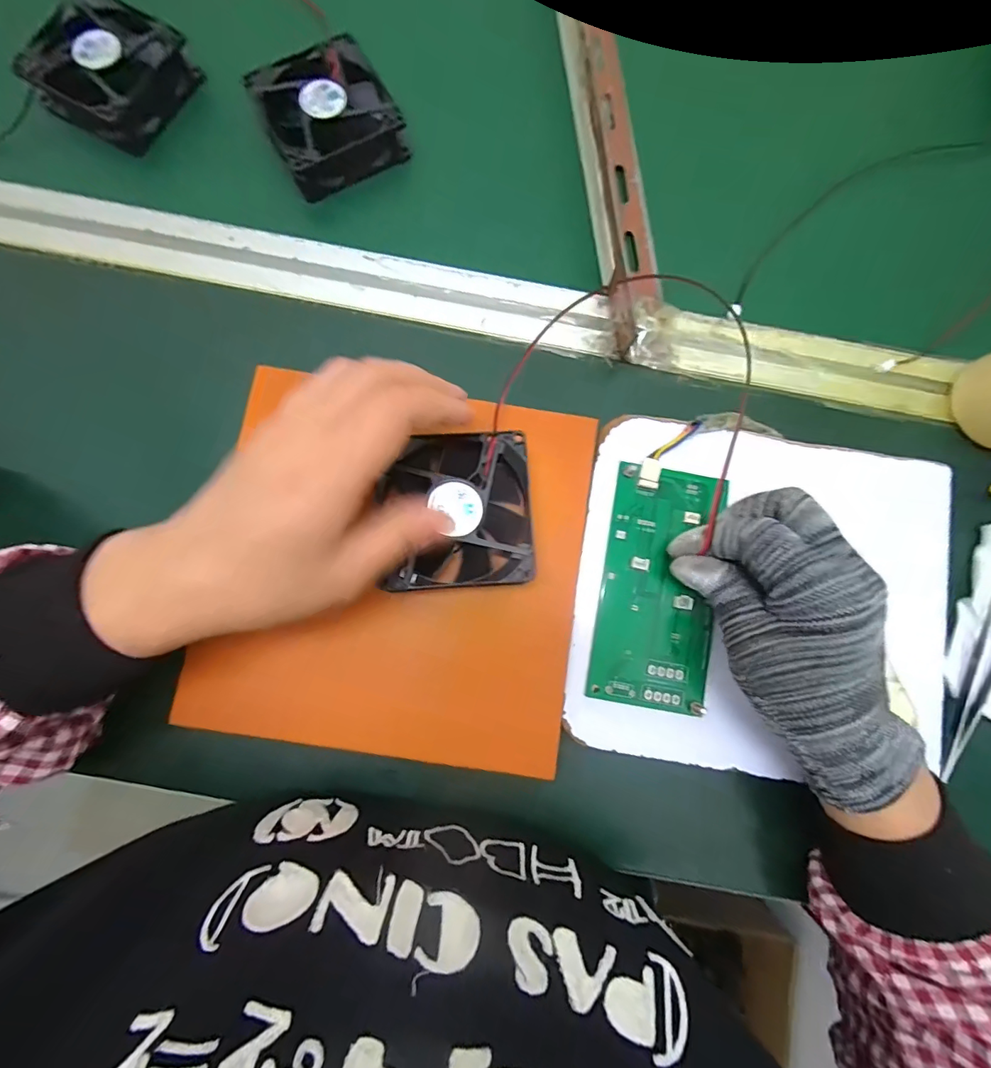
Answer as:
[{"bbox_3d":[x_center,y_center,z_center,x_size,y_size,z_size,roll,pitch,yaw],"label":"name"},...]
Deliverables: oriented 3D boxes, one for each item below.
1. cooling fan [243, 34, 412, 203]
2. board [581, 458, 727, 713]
[{"bbox_3d":[-0.111,-0.279,0.316,0.078,0.032,0.082,-28,81,-6],"label":"cooling fan"},{"bbox_3d":[0.092,0.028,0.266,0.064,0.007,0.133,7,83,1],"label":"board"}]

